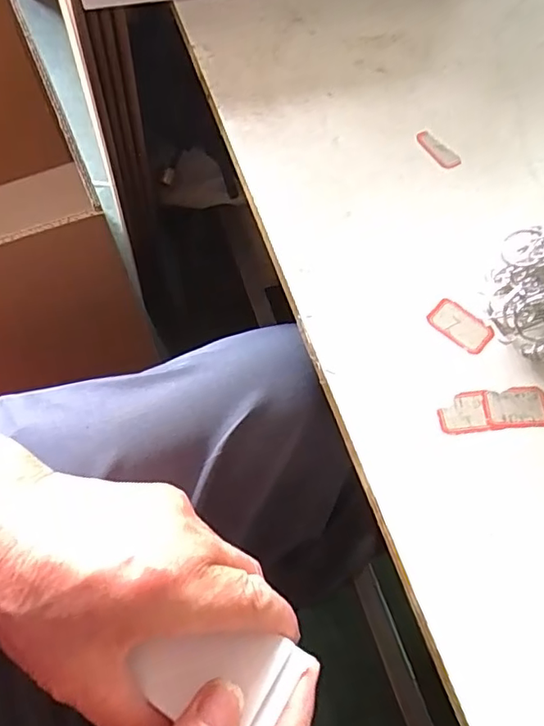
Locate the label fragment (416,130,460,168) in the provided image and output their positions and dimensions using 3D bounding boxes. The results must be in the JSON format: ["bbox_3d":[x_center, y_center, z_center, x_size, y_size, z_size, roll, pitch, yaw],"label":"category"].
[{"bbox_3d":[0.114,-0.147,0.382,0.012,0.004,0.036,-33,69,-12],"label":"label fragment"}]

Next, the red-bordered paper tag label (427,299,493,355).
[{"bbox_3d":[0.109,-0.022,0.321,0.036,0.004,0.021,34,72,16],"label":"red-bordered paper tag label"}]

